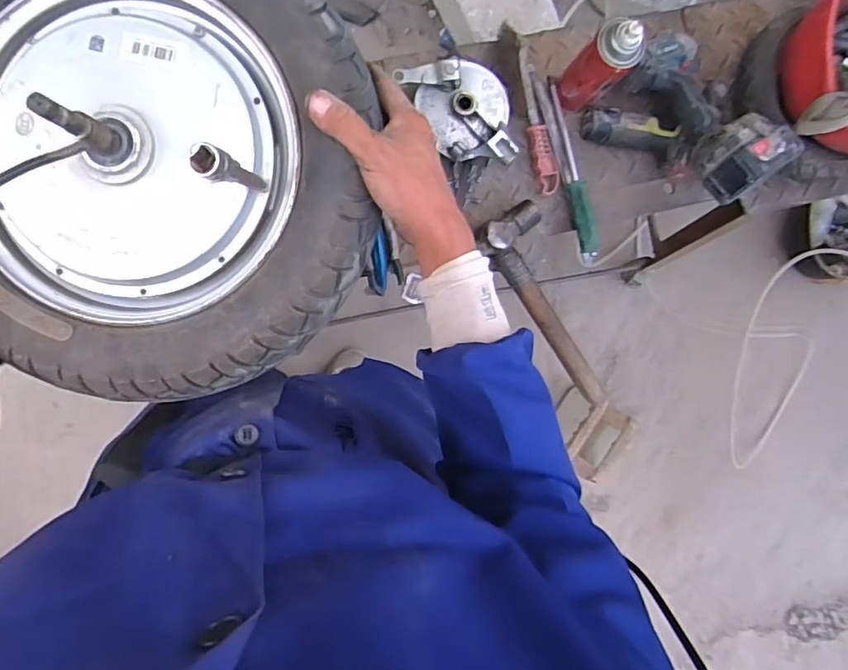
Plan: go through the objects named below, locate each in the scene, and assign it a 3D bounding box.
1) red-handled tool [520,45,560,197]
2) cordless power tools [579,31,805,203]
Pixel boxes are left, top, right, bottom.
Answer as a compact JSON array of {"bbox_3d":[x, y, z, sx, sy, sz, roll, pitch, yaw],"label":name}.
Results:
[{"bbox_3d":[0.159,-0.299,0.764,0.033,0.016,0.202,-13,95,-9],"label":"red-handled tool"},{"bbox_3d":[0.365,-0.288,0.734,0.242,0.118,0.174,39,86,-9],"label":"cordless power tools"}]

